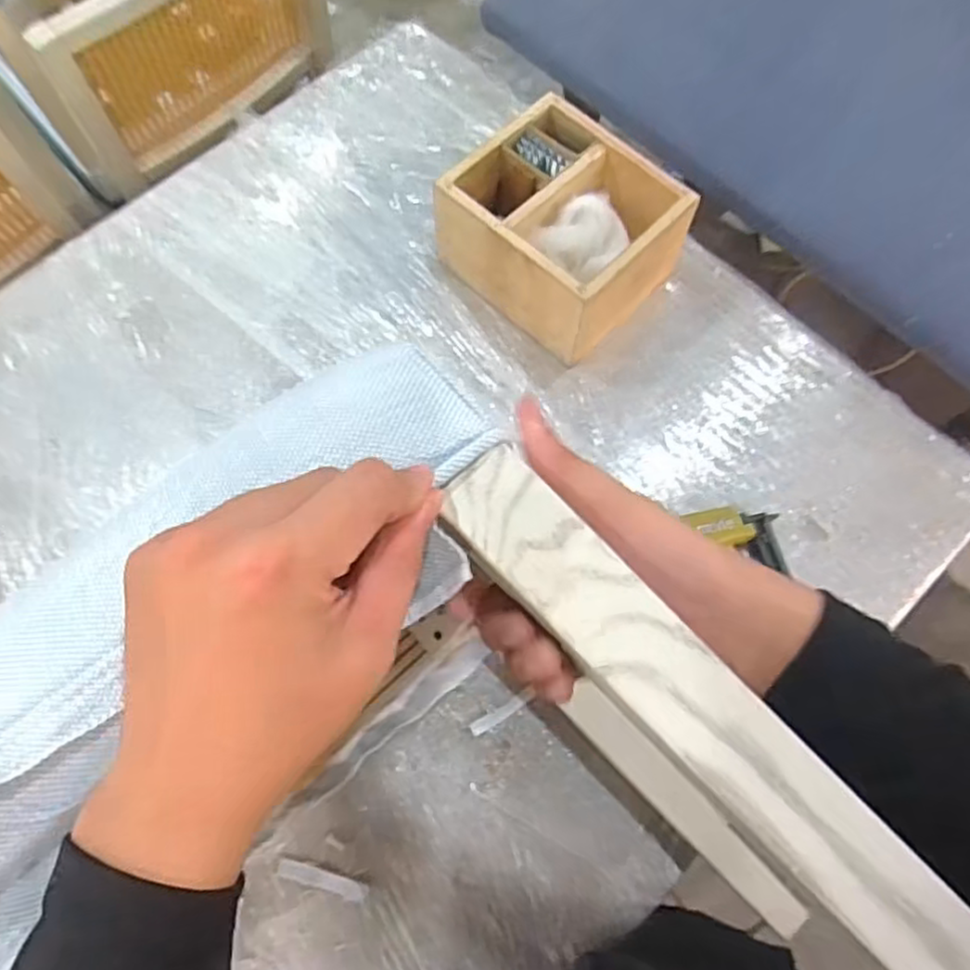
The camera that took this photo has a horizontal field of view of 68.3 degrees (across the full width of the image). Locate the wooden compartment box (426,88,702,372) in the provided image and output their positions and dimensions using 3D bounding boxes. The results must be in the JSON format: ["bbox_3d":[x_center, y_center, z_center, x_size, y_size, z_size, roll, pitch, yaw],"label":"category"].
[{"bbox_3d":[0.088,-0.290,0.813,0.225,0.117,0.199,42,76,14],"label":"wooden compartment box"}]

